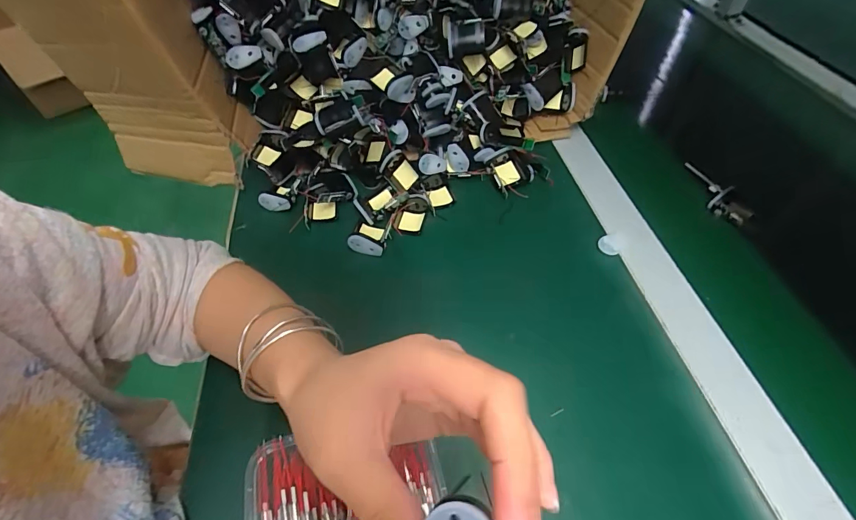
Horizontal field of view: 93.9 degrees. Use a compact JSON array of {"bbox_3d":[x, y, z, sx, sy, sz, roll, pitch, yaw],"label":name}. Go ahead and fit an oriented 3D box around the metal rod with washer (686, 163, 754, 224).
[{"bbox_3d":[0.333,-0.081,0.469,0.030,0.023,0.094,-16,53,-11],"label":"metal rod with washer"}]

